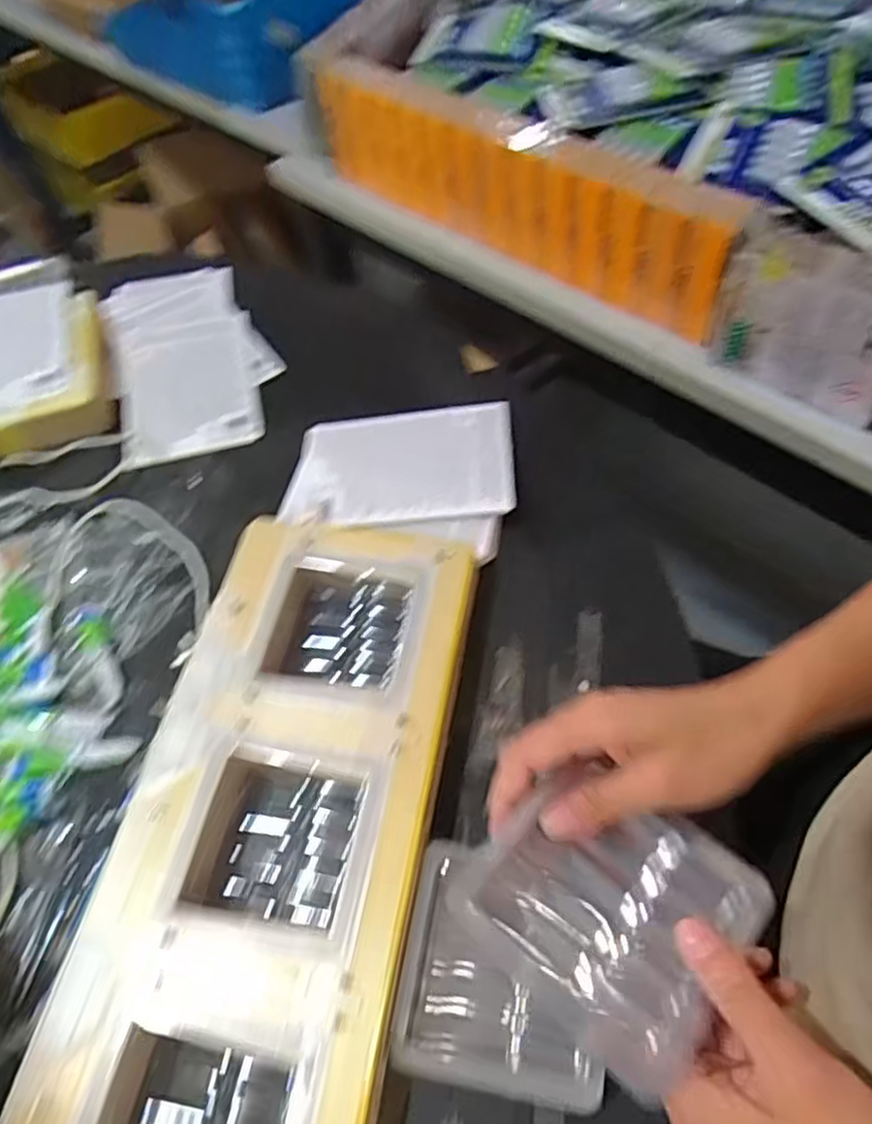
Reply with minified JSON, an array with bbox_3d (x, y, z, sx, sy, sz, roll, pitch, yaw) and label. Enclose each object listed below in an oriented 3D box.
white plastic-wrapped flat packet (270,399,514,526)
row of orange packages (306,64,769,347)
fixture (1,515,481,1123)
[{"bbox_3d":[-0.031,-0.079,0.557,0.183,0.014,0.119,-3,56,9],"label":"white plastic-wrapped flat packet"},{"bbox_3d":[0.078,-0.386,0.703,0.084,0.118,0.517,-40,61,-20],"label":"row of orange packages"},{"bbox_3d":[-0.093,0.160,0.396,0.169,0.033,0.422,7,56,10],"label":"fixture"}]

